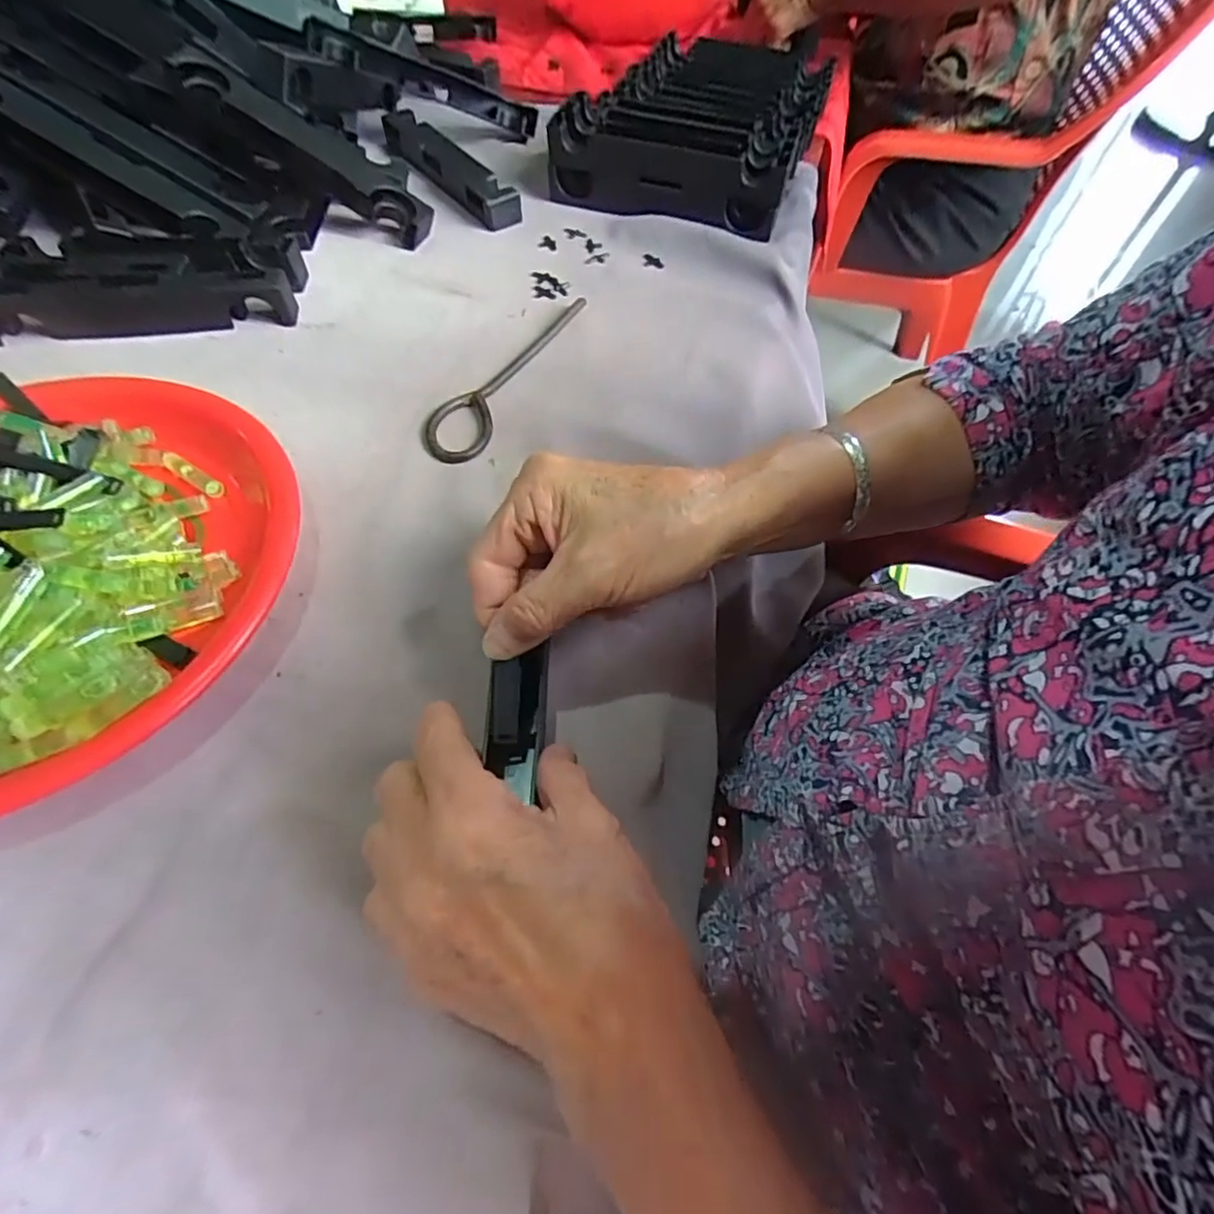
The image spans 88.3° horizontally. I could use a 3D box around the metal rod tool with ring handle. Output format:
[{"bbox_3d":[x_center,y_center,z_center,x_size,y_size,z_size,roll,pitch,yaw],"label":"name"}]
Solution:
[{"bbox_3d":[-0.071,-0.160,0.421,0.047,0.008,0.176,20,59,9],"label":"metal rod tool with ring handle"}]

